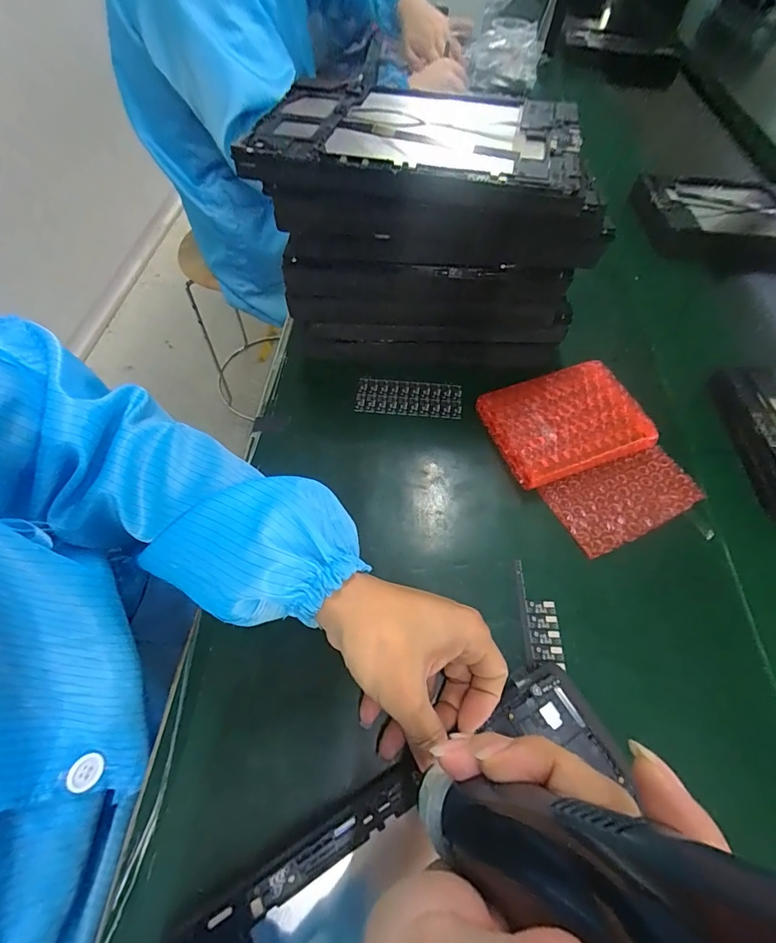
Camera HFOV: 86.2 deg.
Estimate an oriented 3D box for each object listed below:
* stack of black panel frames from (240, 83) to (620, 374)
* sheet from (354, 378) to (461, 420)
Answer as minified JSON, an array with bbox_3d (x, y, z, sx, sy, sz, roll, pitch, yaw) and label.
[{"bbox_3d":[0.038,-0.213,0.378,0.269,0.172,0.161,5,60,4],"label":"stack of black panel frames"},{"bbox_3d":[0.020,-0.069,0.391,0.097,0.004,0.037,6,64,2],"label":"sheet"}]

